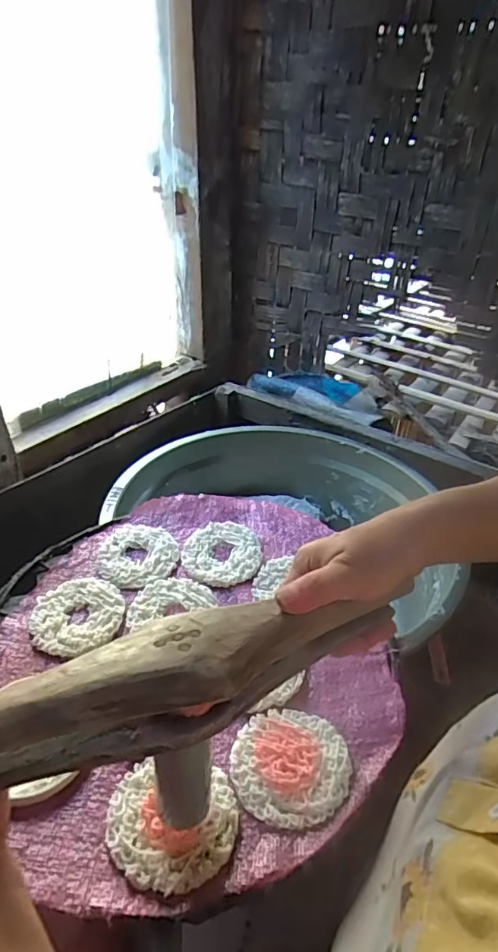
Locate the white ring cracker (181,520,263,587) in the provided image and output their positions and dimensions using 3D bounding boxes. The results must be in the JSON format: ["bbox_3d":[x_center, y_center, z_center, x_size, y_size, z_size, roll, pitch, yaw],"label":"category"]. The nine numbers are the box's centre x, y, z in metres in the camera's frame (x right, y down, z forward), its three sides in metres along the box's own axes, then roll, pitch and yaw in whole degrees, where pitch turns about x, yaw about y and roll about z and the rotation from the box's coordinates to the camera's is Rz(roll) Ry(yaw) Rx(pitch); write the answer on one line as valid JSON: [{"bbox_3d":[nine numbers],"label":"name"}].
[{"bbox_3d":[-0.027,0.076,0.521,0.078,0.015,0.080,-9,37,-17],"label":"white ring cracker"}]

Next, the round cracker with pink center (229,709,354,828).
[{"bbox_3d":[0.029,0.199,0.356,0.077,0.010,0.078,2,35,-1],"label":"round cracker with pink center"}]

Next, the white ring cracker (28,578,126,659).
[{"bbox_3d":[-0.151,0.123,0.455,0.075,0.010,0.079,1,35,-3],"label":"white ring cracker"}]

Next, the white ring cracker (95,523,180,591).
[{"bbox_3d":[-0.110,0.079,0.514,0.075,0.014,0.077,2,35,-1],"label":"white ring cracker"}]

